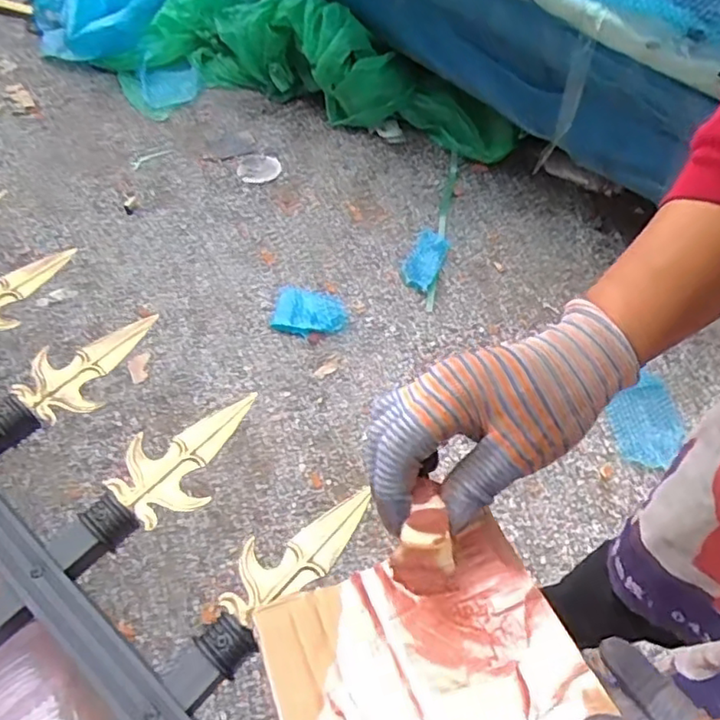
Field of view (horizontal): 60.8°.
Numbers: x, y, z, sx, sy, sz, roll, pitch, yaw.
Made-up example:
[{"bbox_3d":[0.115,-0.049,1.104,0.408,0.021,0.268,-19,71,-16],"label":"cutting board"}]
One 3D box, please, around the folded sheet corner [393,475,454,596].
[{"bbox_3d":[0.032,0.090,0.309,0.030,0.021,0.056,1,89,4],"label":"folded sheet corner"}]

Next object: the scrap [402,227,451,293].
[{"bbox_3d":[0.159,-0.248,1.474,0.086,0.014,0.186,19,60,16],"label":"scrap"}]

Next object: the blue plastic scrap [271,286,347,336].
[{"bbox_3d":[-0.109,-0.111,1.360,0.166,0.047,0.132,13,57,6],"label":"blue plastic scrap"}]

